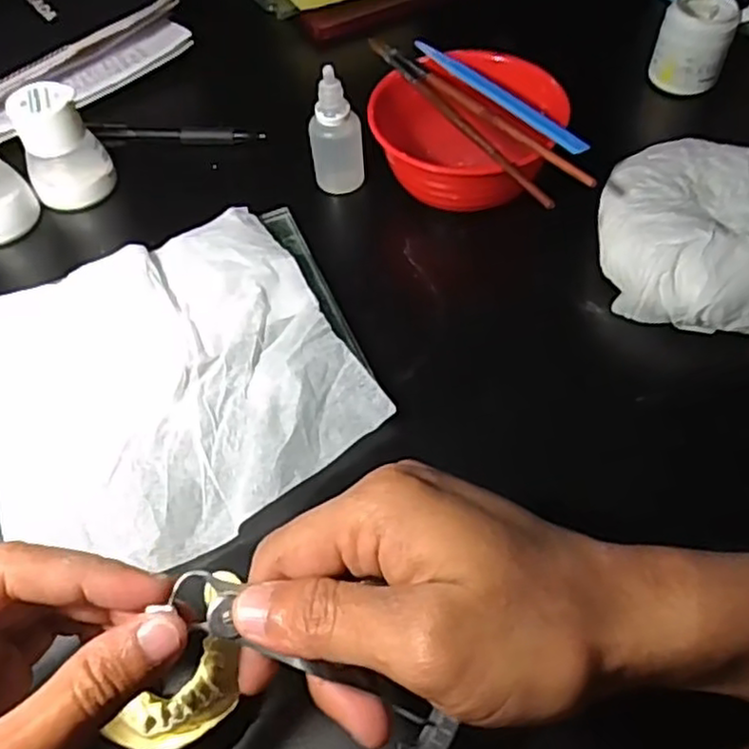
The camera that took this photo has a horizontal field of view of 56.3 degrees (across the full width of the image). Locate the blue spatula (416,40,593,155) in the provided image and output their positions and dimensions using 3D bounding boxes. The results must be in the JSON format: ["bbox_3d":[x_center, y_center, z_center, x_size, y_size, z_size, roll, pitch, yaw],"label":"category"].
[{"bbox_3d":[0.068,-0.160,0.396,0.010,0.009,0.134,-32,62,-19],"label":"blue spatula"}]

